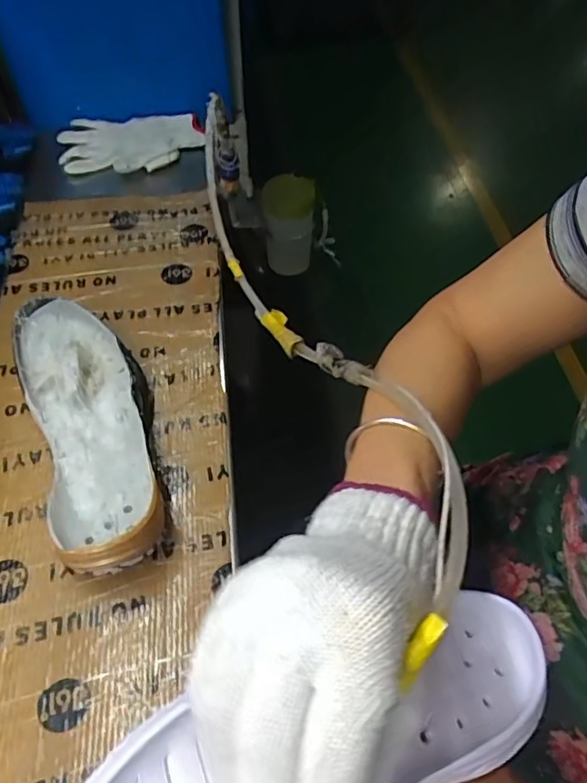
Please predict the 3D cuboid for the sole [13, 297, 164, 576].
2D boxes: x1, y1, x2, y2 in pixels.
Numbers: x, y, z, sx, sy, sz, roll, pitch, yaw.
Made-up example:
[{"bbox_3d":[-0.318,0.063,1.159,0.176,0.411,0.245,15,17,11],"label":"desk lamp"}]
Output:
[{"bbox_3d":[-0.162,0.030,0.465,0.097,0.059,0.252,-20,59,-15],"label":"sole"}]

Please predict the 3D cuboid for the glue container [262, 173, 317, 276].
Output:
[{"bbox_3d":[-0.007,-0.237,0.819,0.073,0.135,0.070,3,56,0],"label":"glue container"}]

